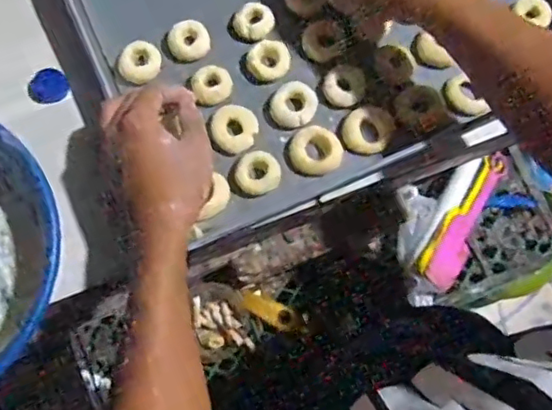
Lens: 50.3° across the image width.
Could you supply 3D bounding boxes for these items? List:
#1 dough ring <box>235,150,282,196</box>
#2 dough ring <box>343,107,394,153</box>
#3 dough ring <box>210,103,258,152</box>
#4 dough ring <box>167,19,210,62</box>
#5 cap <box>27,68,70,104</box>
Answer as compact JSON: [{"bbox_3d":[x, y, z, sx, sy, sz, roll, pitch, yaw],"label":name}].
[{"bbox_3d":[-0.017,-0.029,0.552,0.042,0.016,0.040,0,80,-1],"label":"dough ring"},{"bbox_3d":[0.088,-0.072,0.565,0.048,0.013,0.042,7,80,1],"label":"dough ring"},{"bbox_3d":[-0.040,-0.073,0.557,0.043,0.013,0.049,12,80,2],"label":"dough ring"},{"bbox_3d":[-0.084,-0.160,0.570,0.038,0.015,0.038,0,80,-1],"label":"dough ring"},{"bbox_3d":[-0.220,-0.113,0.569,0.038,0.023,0.030,-37,82,-7],"label":"cap"}]

